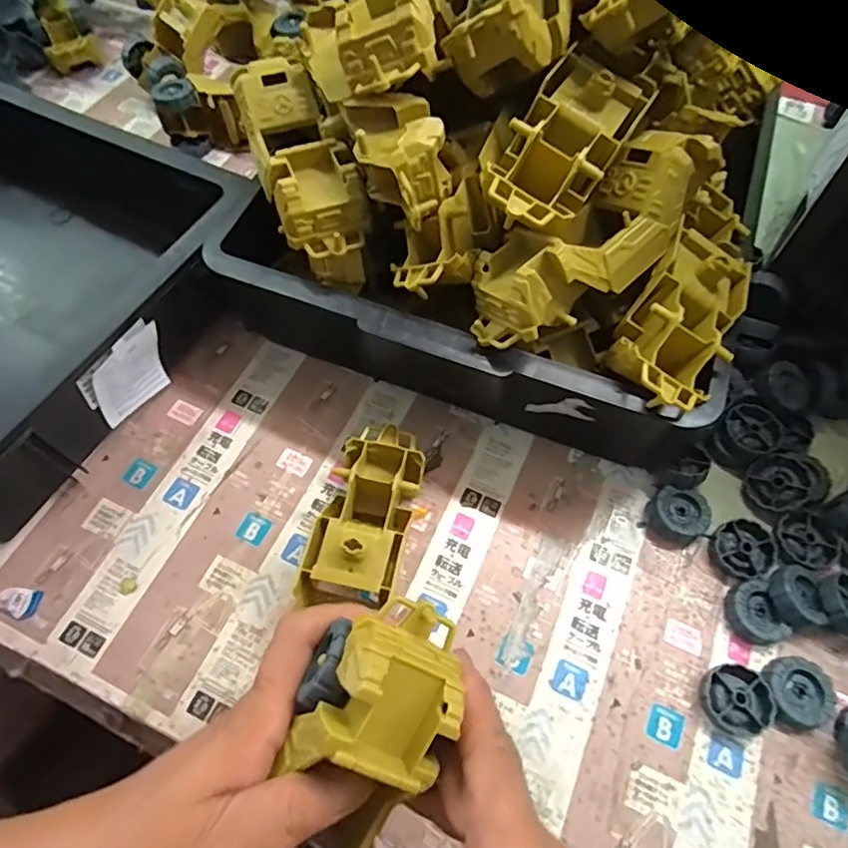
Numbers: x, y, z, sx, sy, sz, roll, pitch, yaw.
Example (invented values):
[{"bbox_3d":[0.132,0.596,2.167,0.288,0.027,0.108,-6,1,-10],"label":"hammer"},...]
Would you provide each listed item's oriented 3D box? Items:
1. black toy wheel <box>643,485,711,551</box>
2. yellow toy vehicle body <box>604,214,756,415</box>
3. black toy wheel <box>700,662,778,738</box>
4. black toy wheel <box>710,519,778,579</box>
[{"bbox_3d":[0.176,0.065,0.403,0.038,0.017,0.040,0,62,0],"label":"black toy wheel"},{"bbox_3d":[0.155,-0.065,0.343,0.059,0.038,0.118,31,66,16],"label":"yellow toy vehicle body"},{"bbox_3d":[0.188,0.166,0.350,0.040,0.013,0.038,0,62,0],"label":"black toy wheel"},{"bbox_3d":[0.217,0.083,0.393,0.038,0.013,0.037,0,62,0],"label":"black toy wheel"}]

